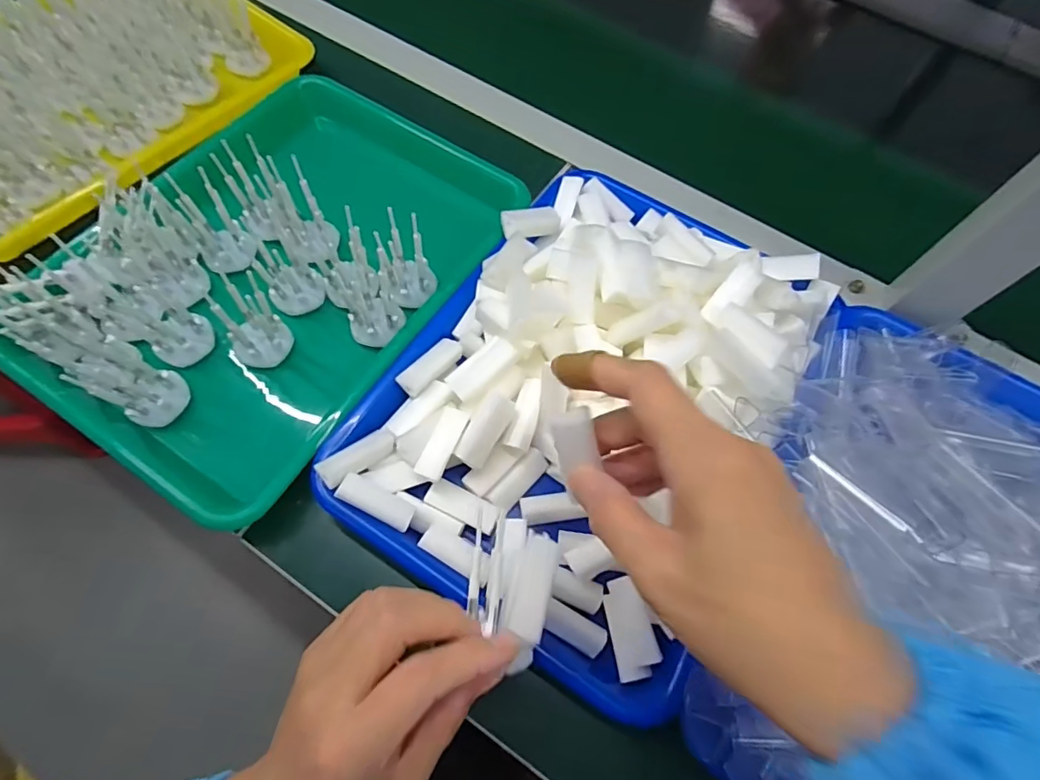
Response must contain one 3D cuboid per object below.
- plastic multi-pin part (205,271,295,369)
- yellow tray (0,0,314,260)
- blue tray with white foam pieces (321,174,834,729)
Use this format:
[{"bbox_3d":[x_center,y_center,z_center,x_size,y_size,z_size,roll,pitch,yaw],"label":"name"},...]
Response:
[{"bbox_3d":[-0.177,-0.044,0.353,0.033,0.073,0.036,1,65,-3],"label":"plastic multi-pin part"},{"bbox_3d":[-0.368,-0.259,0.441,0.233,0.035,0.329,35,68,12],"label":"yellow tray"},{"bbox_3d":[0.053,-0.012,0.342,0.234,0.069,0.320,32,67,11],"label":"blue tray with white foam pieces"}]

